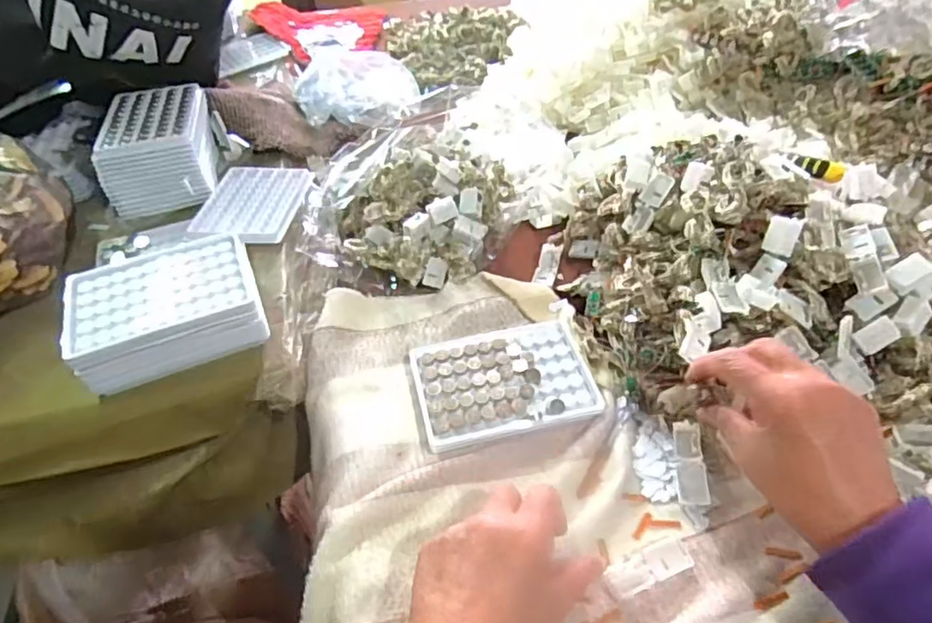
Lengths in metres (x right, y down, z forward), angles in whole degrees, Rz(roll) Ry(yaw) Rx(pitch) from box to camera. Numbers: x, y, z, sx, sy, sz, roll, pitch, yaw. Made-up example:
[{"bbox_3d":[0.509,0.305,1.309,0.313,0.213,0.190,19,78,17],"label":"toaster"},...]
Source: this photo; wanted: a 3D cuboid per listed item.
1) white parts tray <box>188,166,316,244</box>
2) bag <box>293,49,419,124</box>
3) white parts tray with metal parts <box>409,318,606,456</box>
[{"bbox_3d":[-0.212,-0.111,0.607,0.093,0.009,0.126,2,46,7],"label":"white parts tray"},{"bbox_3d":[-0.142,-0.297,0.803,0.160,0.062,0.125,-17,46,-11],"label":"bag"},{"bbox_3d":[0.027,0.052,0.466,0.127,0.013,0.096,-14,46,-8],"label":"white parts tray with metal parts"}]

